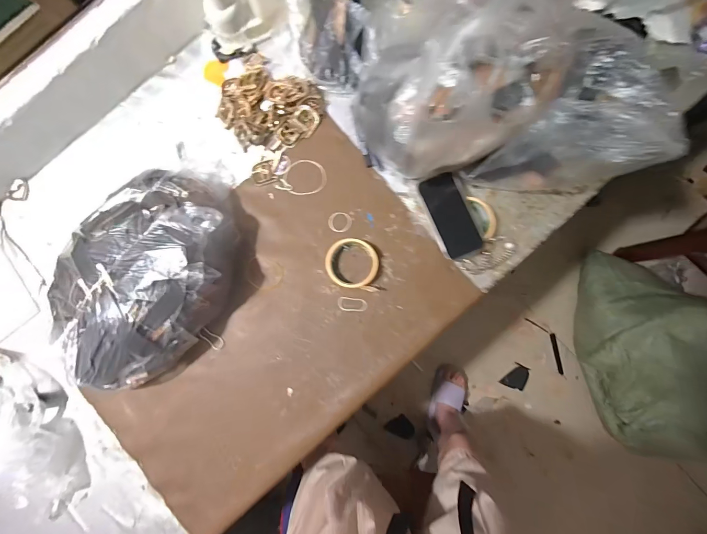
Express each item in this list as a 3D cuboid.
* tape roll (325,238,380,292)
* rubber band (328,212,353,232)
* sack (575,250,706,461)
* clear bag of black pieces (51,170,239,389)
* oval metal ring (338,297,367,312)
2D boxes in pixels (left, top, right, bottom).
[{"bbox_3d":[-0.002,-0.005,0.608,0.097,0.027,0.090,5,84,4],"label":"tape roll"},{"bbox_3d":[-0.026,-0.087,0.633,0.046,0.006,0.040,12,85,4],"label":"rubber band"},{"bbox_3d":[0.957,0.252,1.069,0.350,0.338,0.588,-3,85,4],"label":"sack"},{"bbox_3d":[-0.362,0.011,0.577,0.253,0.138,0.389,32,86,6],"label":"clear bag of black pieces"},{"bbox_3d":[-0.002,0.070,0.611,0.055,0.006,0.026,2,84,3],"label":"oval metal ring"}]

